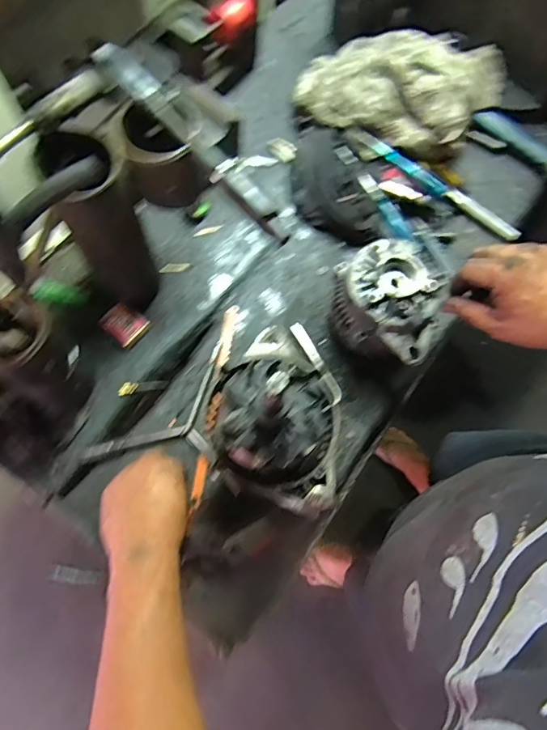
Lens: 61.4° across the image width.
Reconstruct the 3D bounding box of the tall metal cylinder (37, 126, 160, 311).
[{"bbox_3d":[-0.196,-0.158,0.549,0.084,0.214,0.073,40,75,11],"label":"tall metal cylinder"}]

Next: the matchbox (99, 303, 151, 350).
[{"bbox_3d":[-0.204,-0.057,0.636,0.049,0.013,0.056,-46,114,-9],"label":"matchbox"}]

